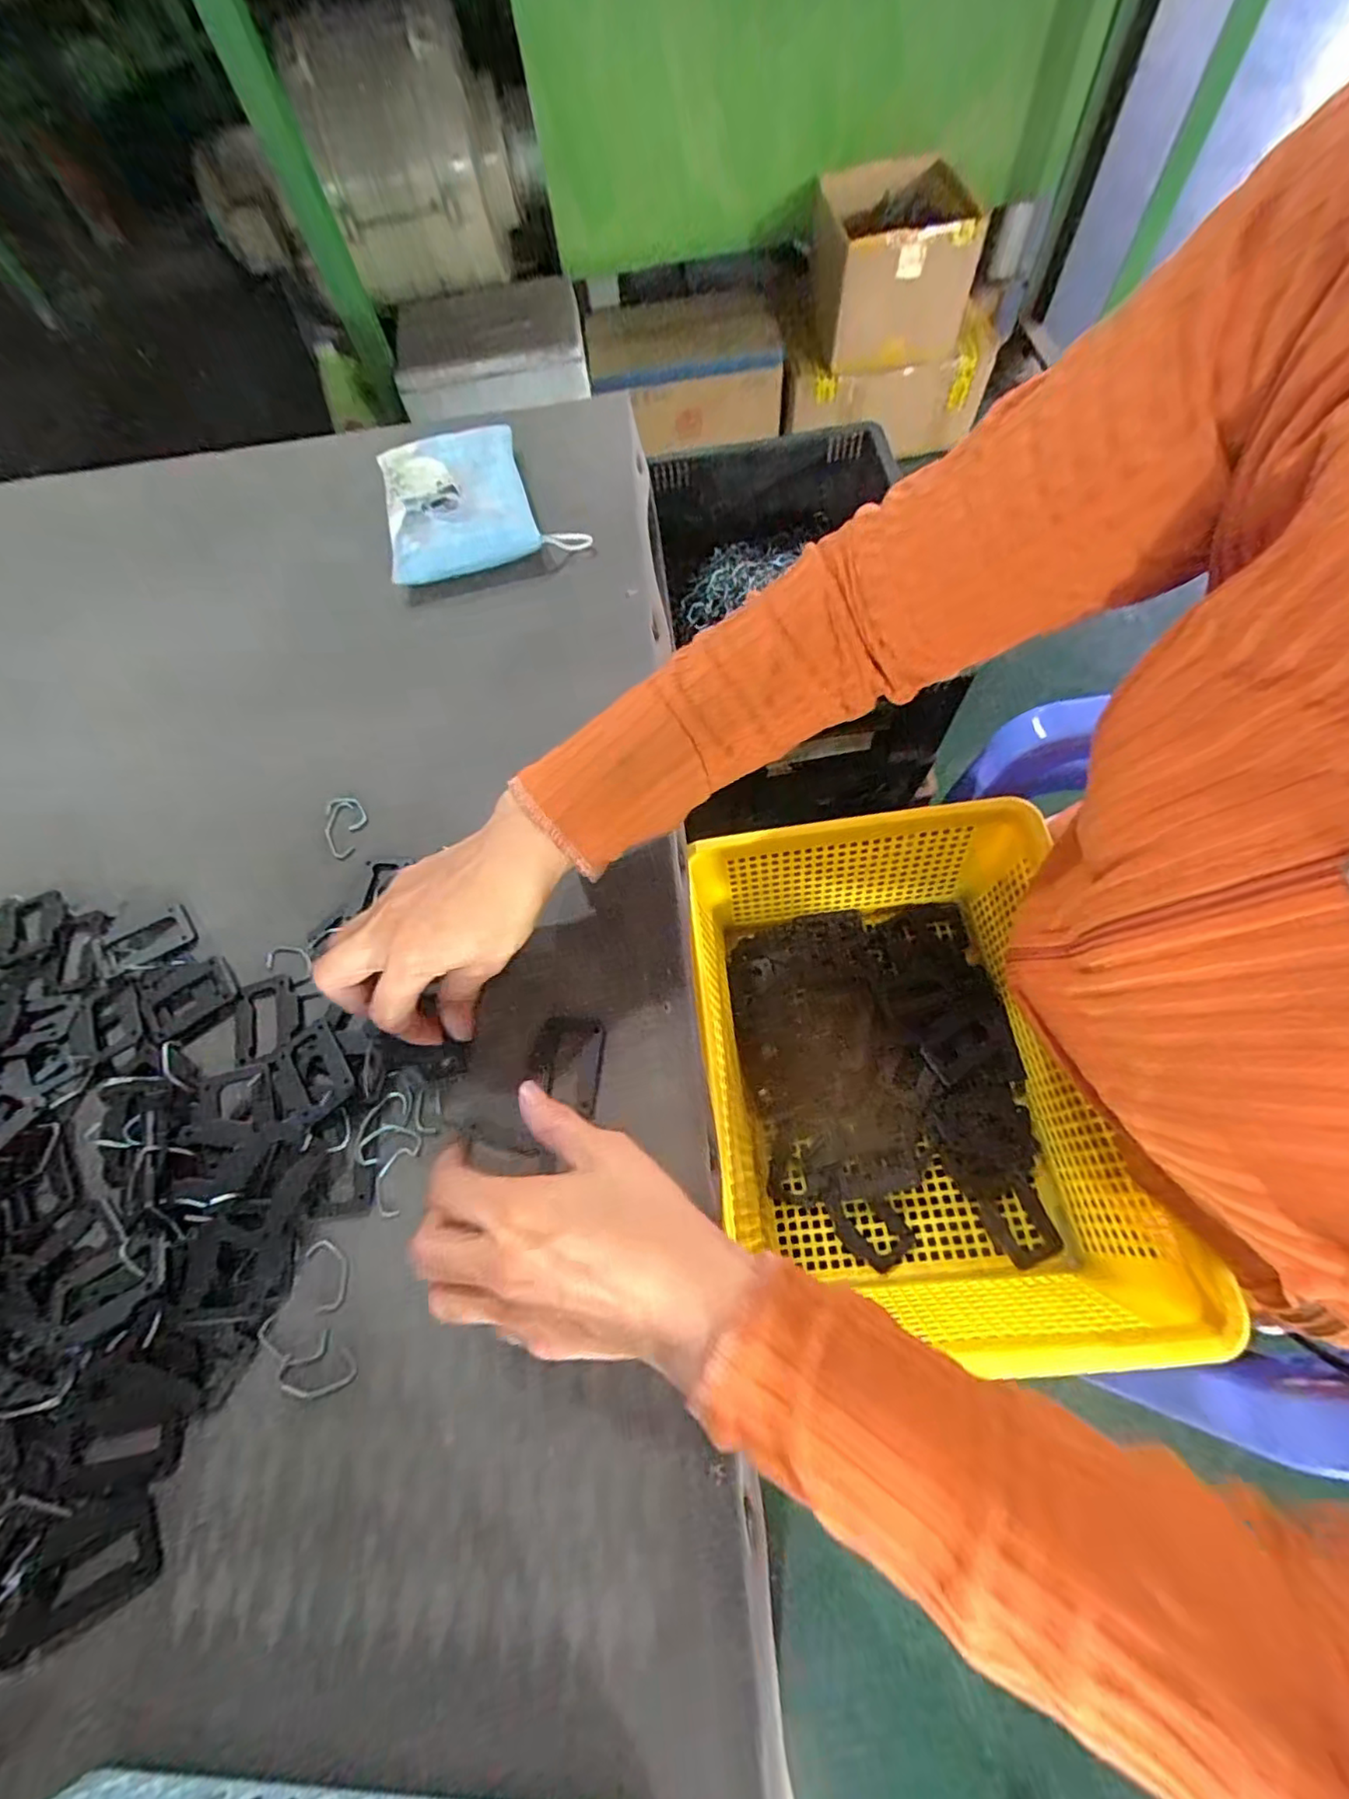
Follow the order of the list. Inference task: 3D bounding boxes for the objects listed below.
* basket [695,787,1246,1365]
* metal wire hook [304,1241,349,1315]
[{"bbox_3d":[0.135,0.099,0.392,0.219,0.105,0.296,-7,67,5],"label":"basket"},{"bbox_3d":[-0.169,0.183,0.303,0.018,0.004,0.031,-26,66,-6],"label":"metal wire hook"}]

